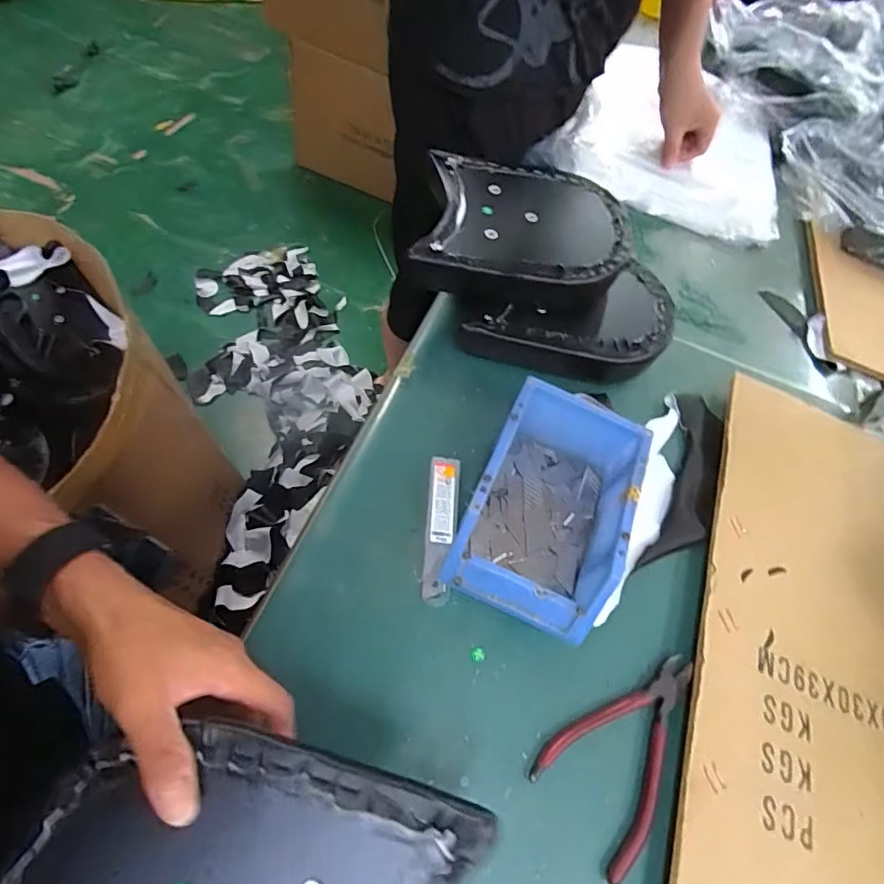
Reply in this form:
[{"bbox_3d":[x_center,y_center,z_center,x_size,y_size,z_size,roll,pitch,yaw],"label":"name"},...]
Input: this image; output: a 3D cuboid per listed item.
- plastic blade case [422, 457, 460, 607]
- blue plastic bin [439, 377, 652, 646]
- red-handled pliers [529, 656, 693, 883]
[{"bbox_3d":[0.000,0.071,0.431,0.026,0.012,0.125,7,59,-7],"label":"plastic blade case"},{"bbox_3d":[0.088,0.052,0.421,0.117,0.072,0.184,24,60,7],"label":"blue plastic bin"},{"bbox_3d":[0.139,0.216,0.372,0.148,0.012,0.081,-36,72,-27],"label":"red-handled pliers"}]

